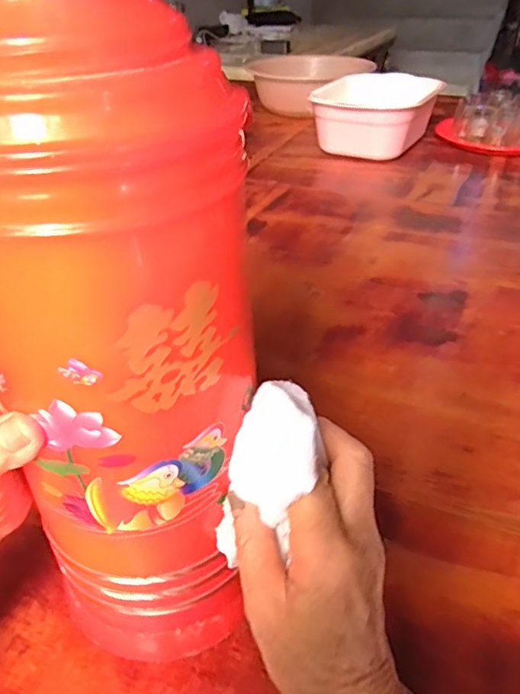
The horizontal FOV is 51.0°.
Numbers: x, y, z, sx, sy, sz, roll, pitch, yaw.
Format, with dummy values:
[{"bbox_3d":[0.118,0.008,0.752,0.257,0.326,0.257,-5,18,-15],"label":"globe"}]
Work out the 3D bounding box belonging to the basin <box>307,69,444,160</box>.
[{"bbox_3d":[0.246,-0.500,1.173,0.244,0.126,0.225,11,37,16],"label":"basin"}]

